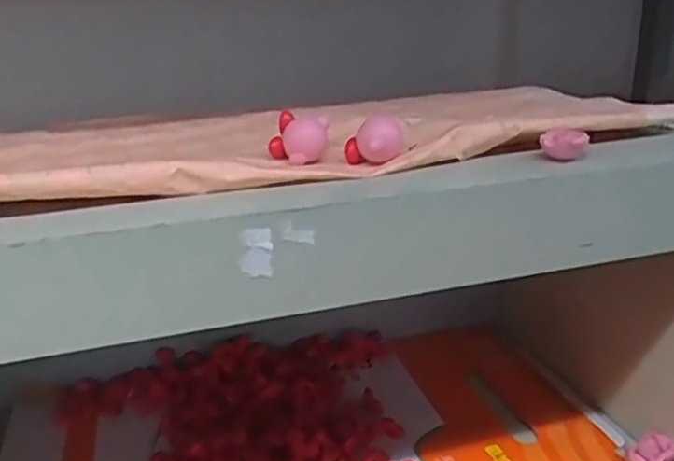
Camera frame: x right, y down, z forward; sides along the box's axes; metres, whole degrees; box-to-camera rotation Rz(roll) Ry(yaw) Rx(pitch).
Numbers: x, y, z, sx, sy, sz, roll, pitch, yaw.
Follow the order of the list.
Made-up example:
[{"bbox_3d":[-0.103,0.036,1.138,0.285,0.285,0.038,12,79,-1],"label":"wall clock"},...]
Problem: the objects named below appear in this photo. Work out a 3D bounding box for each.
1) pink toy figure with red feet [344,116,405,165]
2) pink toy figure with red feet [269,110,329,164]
[{"bbox_3d":[0.024,-0.057,0.418,0.036,0.031,0.025,3,23,8],"label":"pink toy figure with red feet"},{"bbox_3d":[-0.024,-0.060,0.429,0.036,0.026,0.024,0,23,0],"label":"pink toy figure with red feet"}]

